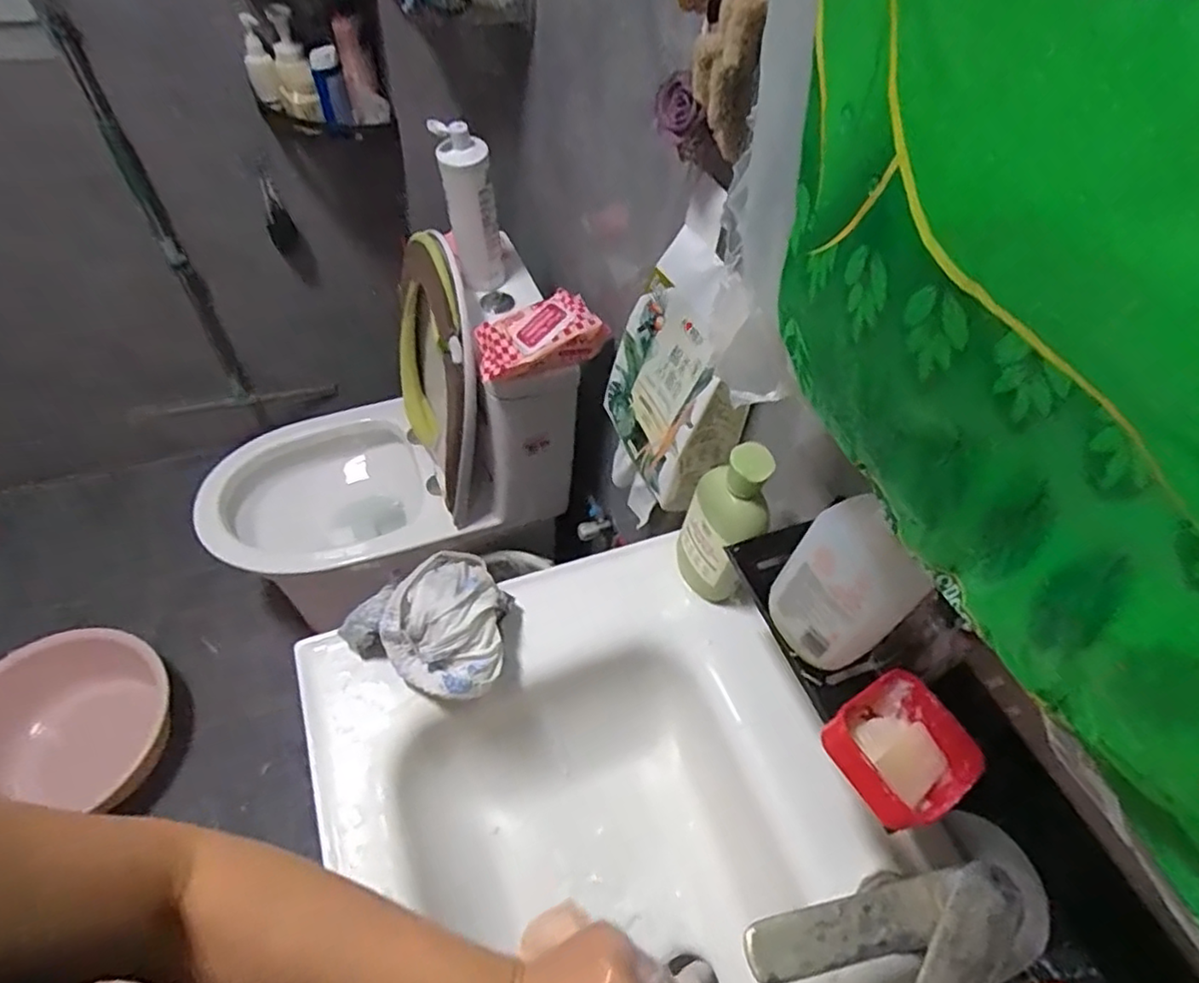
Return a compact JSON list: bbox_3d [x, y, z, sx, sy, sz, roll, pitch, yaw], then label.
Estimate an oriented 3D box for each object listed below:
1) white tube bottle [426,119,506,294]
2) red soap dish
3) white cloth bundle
[{"bbox_3d":[-0.196,-0.427,0.990,0.090,0.244,0.079,-10,56,-12],"label":"white tube bottle"},{"bbox_3d":[0.215,0.188,0.465,0.100,0.033,0.086,-27,61,-23],"label":"red soap dish"},{"bbox_3d":[-0.152,0.118,0.628,0.153,0.076,0.136,28,56,14],"label":"white cloth bundle"}]

